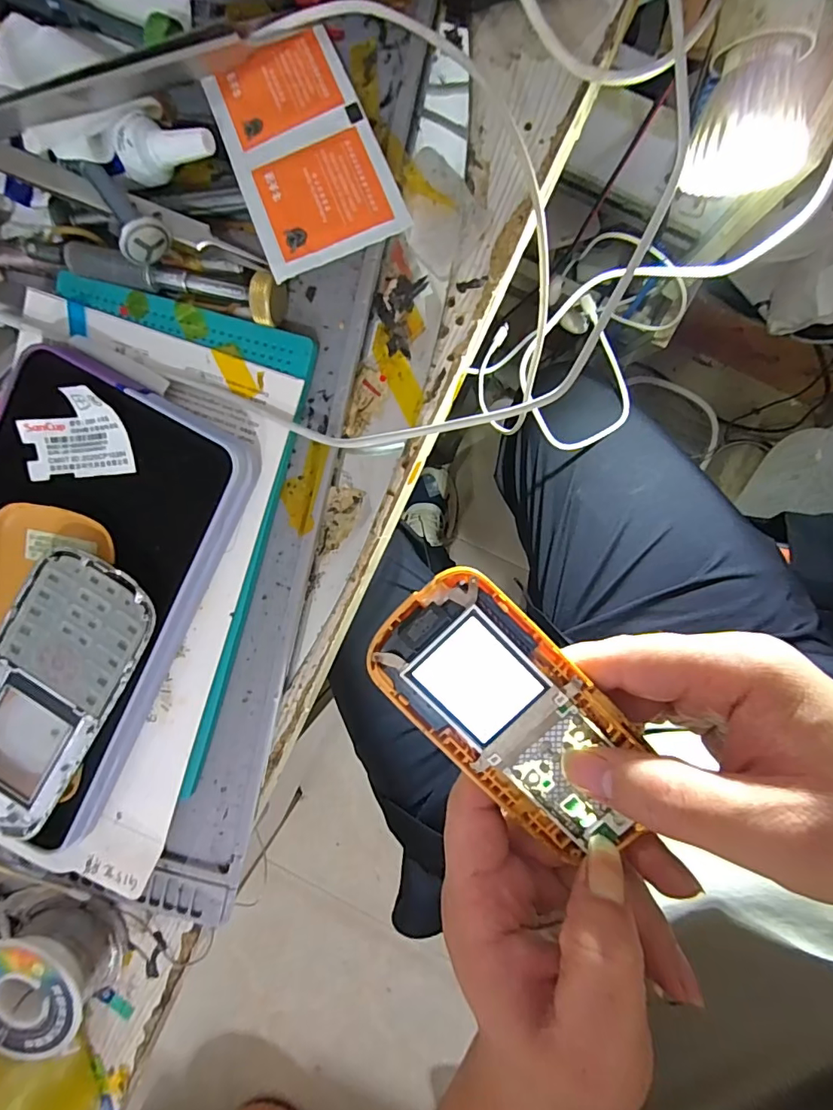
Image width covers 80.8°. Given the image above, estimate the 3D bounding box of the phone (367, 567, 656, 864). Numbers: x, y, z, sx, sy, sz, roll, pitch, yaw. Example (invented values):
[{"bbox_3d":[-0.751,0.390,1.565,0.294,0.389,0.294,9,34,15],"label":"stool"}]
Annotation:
[{"bbox_3d":[0.035,0.057,0.170,0.052,0.011,0.111,-43,92,8],"label":"phone"}]

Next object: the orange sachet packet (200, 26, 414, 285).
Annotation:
[{"bbox_3d":[-0.041,-0.144,0.173,0.049,0.004,0.091,-22,79,3],"label":"orange sachet packet"}]

